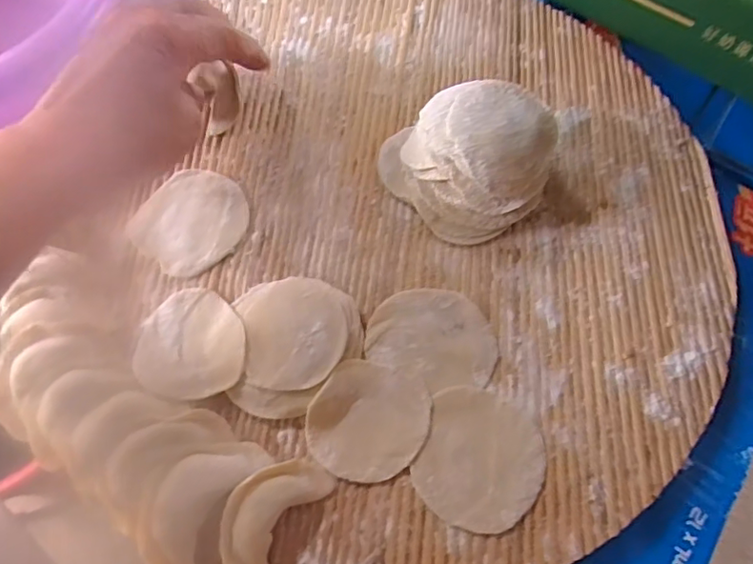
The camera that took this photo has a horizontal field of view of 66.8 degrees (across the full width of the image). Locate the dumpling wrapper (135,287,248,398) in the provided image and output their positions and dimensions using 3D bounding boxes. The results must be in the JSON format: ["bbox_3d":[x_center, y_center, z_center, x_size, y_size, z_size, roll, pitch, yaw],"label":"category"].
[{"bbox_3d":[-0.093,0.030,0.284,0.052,0.007,0.057,1,66,-1],"label":"dumpling wrapper"}]

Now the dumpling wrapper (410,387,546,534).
[{"bbox_3d":[0.048,0.082,0.263,0.056,0.004,0.060,1,66,-1],"label":"dumpling wrapper"}]

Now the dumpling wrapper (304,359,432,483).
[{"bbox_3d":[-0.004,0.064,0.267,0.052,0.008,0.054,1,66,-1],"label":"dumpling wrapper"}]

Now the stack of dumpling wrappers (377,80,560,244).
[{"bbox_3d":[0.050,-0.070,0.306,0.073,0.048,0.082,-36,72,-16],"label":"stack of dumpling wrappers"}]

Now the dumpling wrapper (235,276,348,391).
[{"bbox_3d":[-0.039,0.023,0.274,0.048,0.009,0.053,-11,67,-7],"label":"dumpling wrapper"}]

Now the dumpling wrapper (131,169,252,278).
[{"bbox_3d":[-0.101,-0.034,0.313,0.056,0.004,0.059,1,66,-1],"label":"dumpling wrapper"}]

